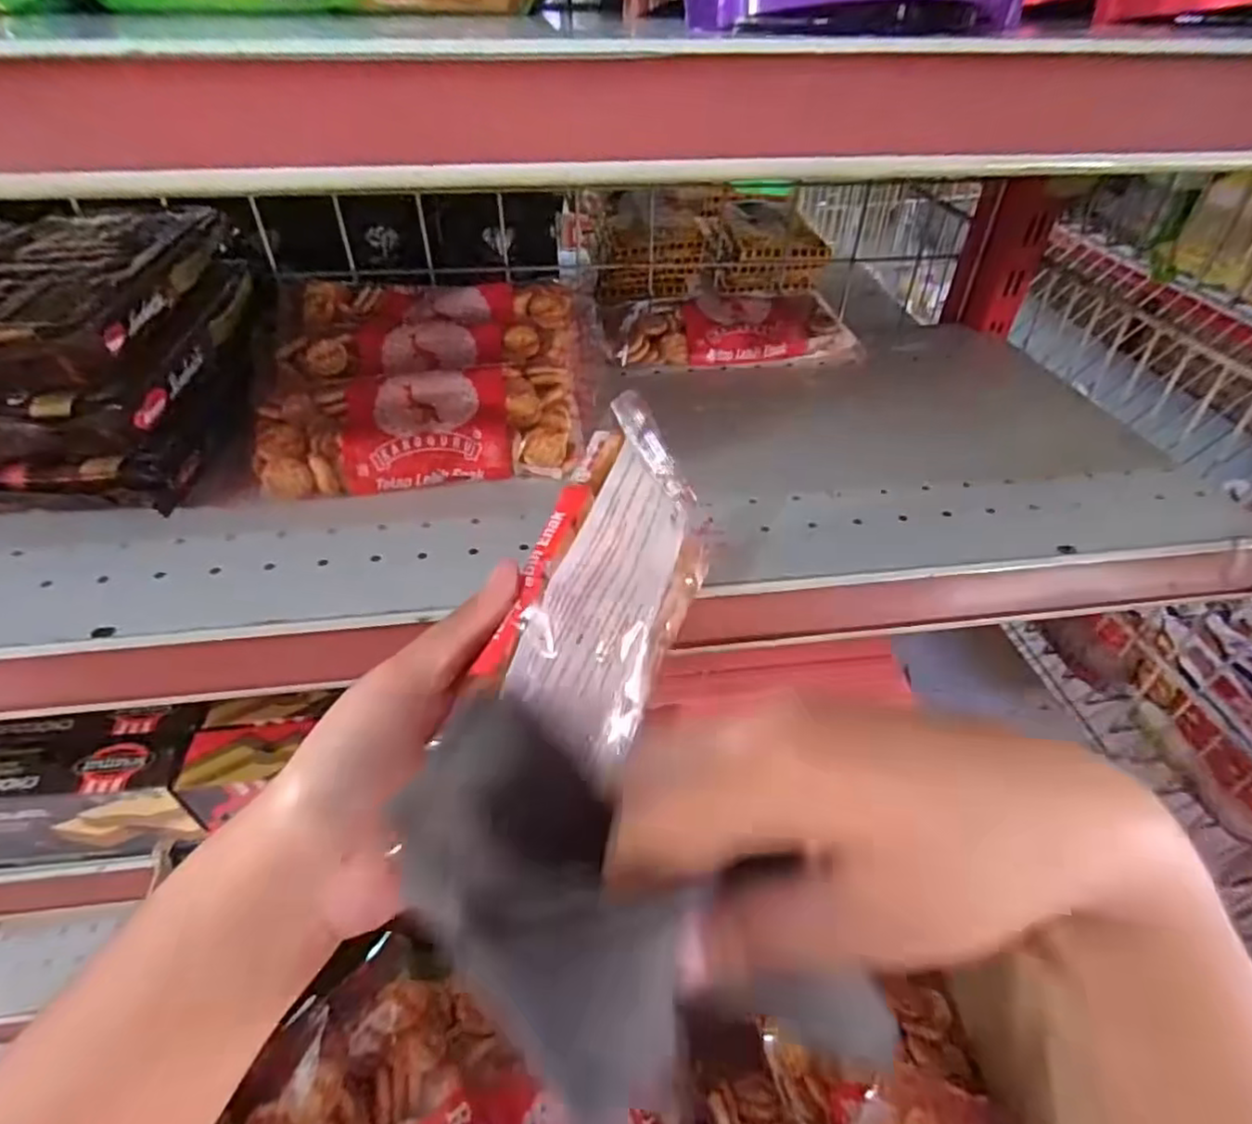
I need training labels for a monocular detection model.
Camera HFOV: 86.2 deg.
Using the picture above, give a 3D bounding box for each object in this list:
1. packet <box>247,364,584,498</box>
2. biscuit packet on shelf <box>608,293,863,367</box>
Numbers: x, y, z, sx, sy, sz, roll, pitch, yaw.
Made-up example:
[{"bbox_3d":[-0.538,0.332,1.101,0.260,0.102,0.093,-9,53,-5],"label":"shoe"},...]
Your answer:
[{"bbox_3d":[-0.114,-0.073,0.377,0.169,0.042,0.063,-3,42,-5],"label":"packet"},{"bbox_3d":[0.078,-0.176,0.504,0.181,0.032,0.064,-3,42,-5],"label":"biscuit packet on shelf"}]

